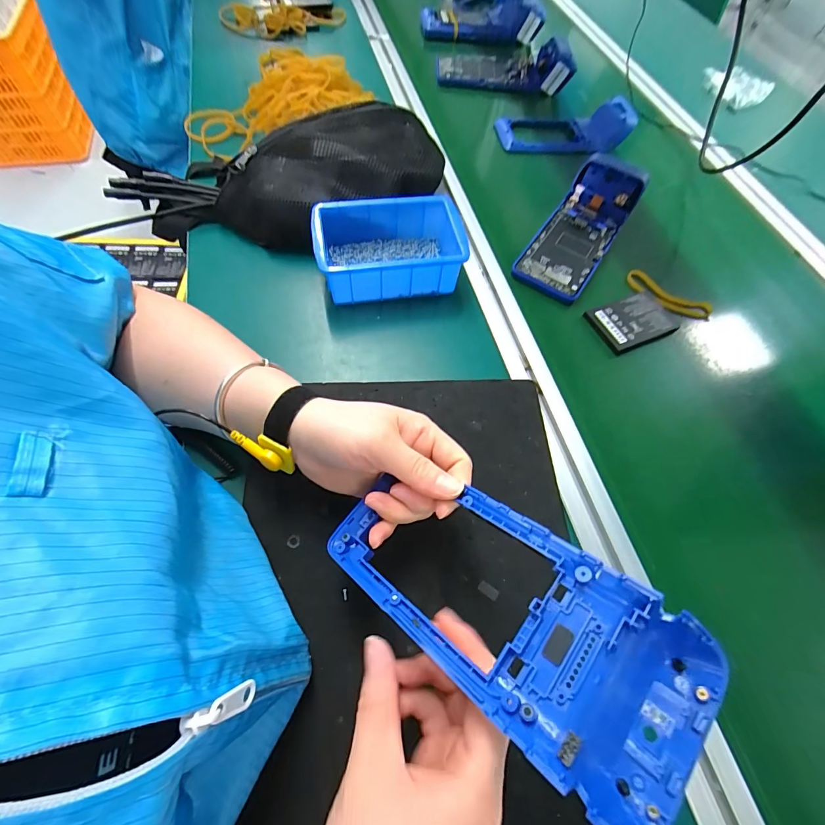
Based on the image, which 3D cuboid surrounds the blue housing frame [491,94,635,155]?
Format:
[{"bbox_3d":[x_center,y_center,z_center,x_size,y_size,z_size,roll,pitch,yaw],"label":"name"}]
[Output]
[{"bbox_3d":[0.231,-0.446,0.603,0.225,0.057,0.088,-11,62,-6],"label":"blue housing frame"}]

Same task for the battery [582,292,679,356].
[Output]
[{"bbox_3d":[0.245,-0.100,0.427,0.094,0.012,0.059,-19,64,-13],"label":"battery"}]

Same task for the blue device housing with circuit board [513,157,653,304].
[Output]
[{"bbox_3d":[0.208,-0.231,0.468,0.080,0.048,0.219,32,64,13],"label":"blue device housing with circuit board"}]

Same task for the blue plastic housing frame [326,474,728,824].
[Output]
[{"bbox_3d":[0.043,0.098,0.201,0.187,0.035,0.085,25,66,39],"label":"blue plastic housing frame"}]

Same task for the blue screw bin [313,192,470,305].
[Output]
[{"bbox_3d":[-0.022,-0.170,0.413,0.153,0.062,0.101,-8,61,-7],"label":"blue screw bin"}]

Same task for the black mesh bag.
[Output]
[{"bbox_3d":[-0.139,-0.266,0.442,0.359,0.094,0.154,-6,60,-6],"label":"black mesh bag"}]

